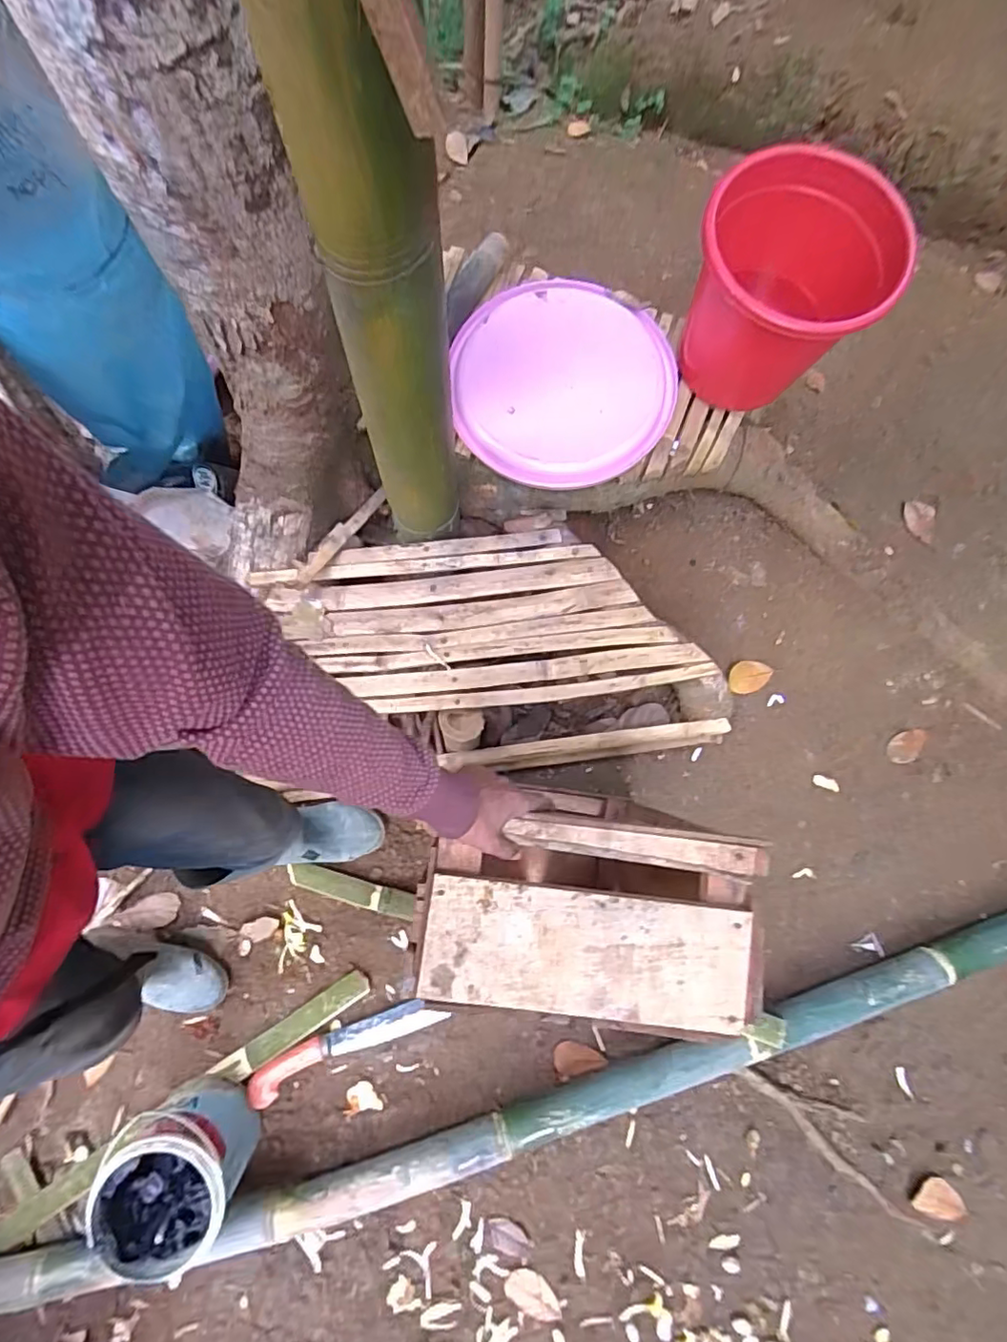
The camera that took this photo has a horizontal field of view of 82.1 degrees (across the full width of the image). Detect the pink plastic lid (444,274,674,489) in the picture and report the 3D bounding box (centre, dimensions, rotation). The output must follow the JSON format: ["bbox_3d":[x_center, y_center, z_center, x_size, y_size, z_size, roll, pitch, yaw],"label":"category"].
[{"bbox_3d":[0.102,-0.500,1.008,0.373,0.054,0.359,0,77,0],"label":"pink plastic lid"}]

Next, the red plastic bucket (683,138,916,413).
[{"bbox_3d":[0.430,-0.589,0.897,0.265,0.258,0.314,33,78,6],"label":"red plastic bucket"}]

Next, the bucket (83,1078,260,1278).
[{"bbox_3d":[-0.512,0.788,0.905,0.192,0.187,0.187,0,77,-1],"label":"bucket"}]

